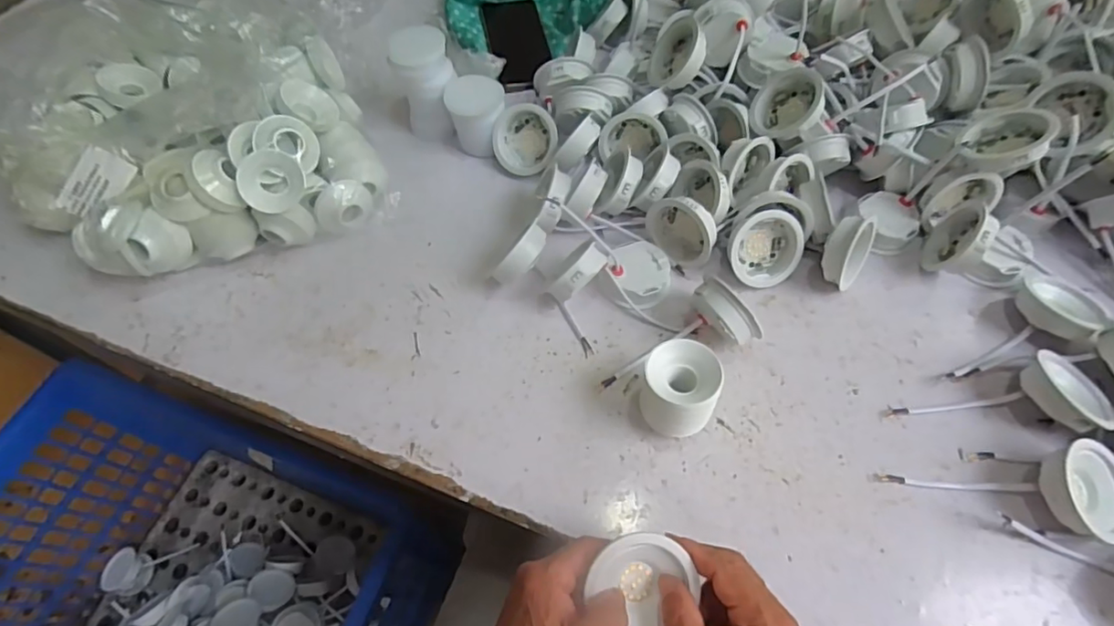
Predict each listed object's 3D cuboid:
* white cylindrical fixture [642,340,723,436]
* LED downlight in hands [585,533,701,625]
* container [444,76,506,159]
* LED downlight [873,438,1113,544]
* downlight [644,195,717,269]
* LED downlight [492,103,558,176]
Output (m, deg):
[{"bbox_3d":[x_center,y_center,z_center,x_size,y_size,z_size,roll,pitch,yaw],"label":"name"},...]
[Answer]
[{"bbox_3d":[0.098,0.064,0.445,0.061,0.071,0.061,37,68,20],"label":"white cylindrical fixture"},{"bbox_3d":[0.052,0.174,0.353,0.059,0.025,0.066,31,66,18],"label":"LED downlight in hands"},{"bbox_3d":[-0.089,-0.218,0.616,0.056,0.070,0.055,-1,60,1],"label":"container"},{"bbox_3d":[0.347,0.141,0.416,0.166,0.040,0.069,-8,60,-3],"label":"LED downlight"},{"bbox_3d":[0.123,-0.080,0.530,0.035,0.064,0.072,-38,66,-18],"label":"downlight"},{"bbox_3d":[-0.032,-0.189,0.603,0.067,0.072,0.030,3,18,30],"label":"LED downlight"}]

